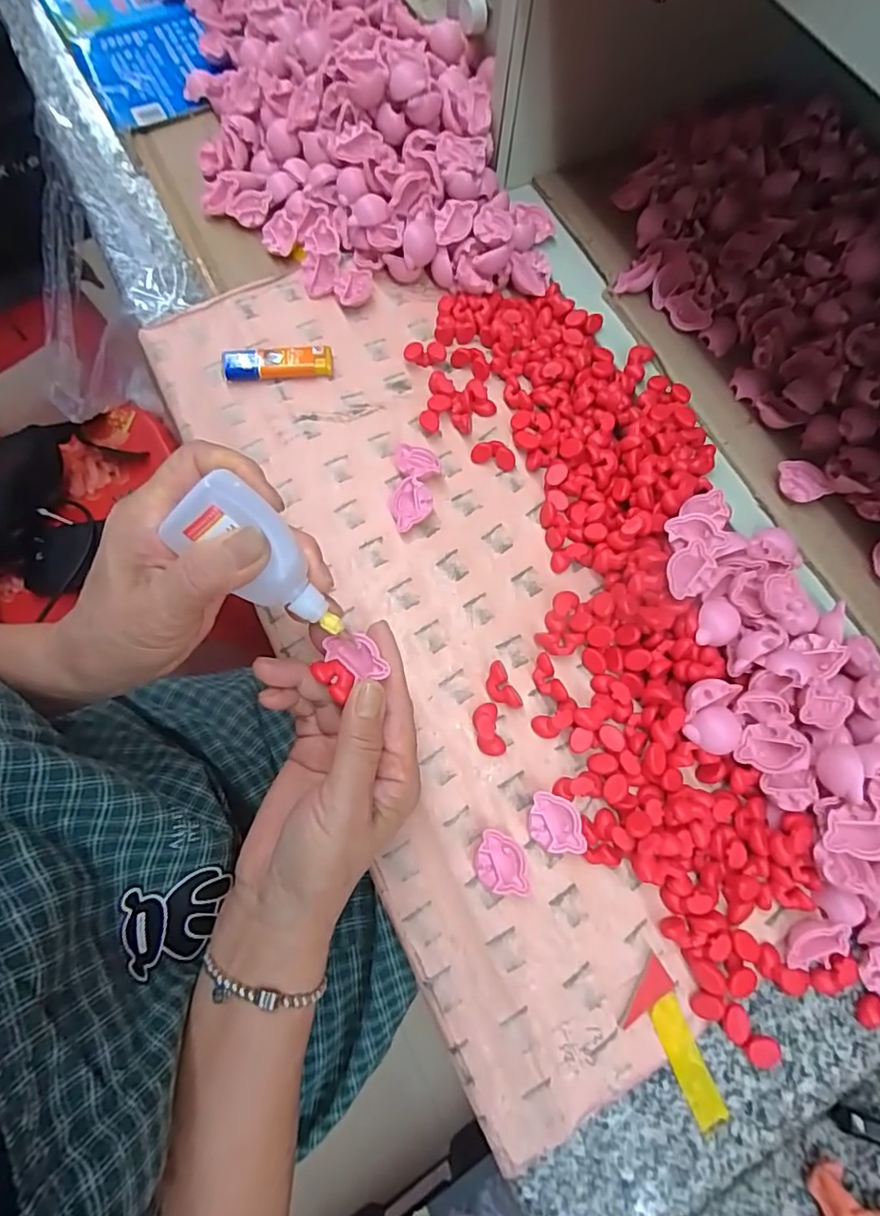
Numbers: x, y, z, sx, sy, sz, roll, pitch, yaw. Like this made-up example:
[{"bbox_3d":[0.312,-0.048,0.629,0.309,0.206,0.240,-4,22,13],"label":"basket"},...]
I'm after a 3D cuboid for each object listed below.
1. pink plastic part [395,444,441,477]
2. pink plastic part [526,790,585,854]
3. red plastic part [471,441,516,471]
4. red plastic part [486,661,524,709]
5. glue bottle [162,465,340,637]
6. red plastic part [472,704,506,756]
[{"bbox_3d":[-0.016,-0.101,0.393,0.029,0.016,0.030,-6,71,-5],"label":"pink plastic part"},{"bbox_3d":[0.066,0.124,0.325,0.032,0.014,0.029,16,71,3],"label":"pink plastic part"},{"bbox_3d":[0.038,-0.108,0.400,0.031,0.011,0.013,16,71,3],"label":"red plastic part"},{"bbox_3d":[0.037,0.050,0.352,0.016,0.012,0.031,-26,74,-11],"label":"red plastic part"},{"bbox_3d":[-0.079,-0.019,0.264,0.087,0.016,0.039,46,75,-25],"label":"glue bottle"},{"bbox_3d":[0.029,0.074,0.343,0.016,0.012,0.031,-11,72,-6],"label":"red plastic part"}]

